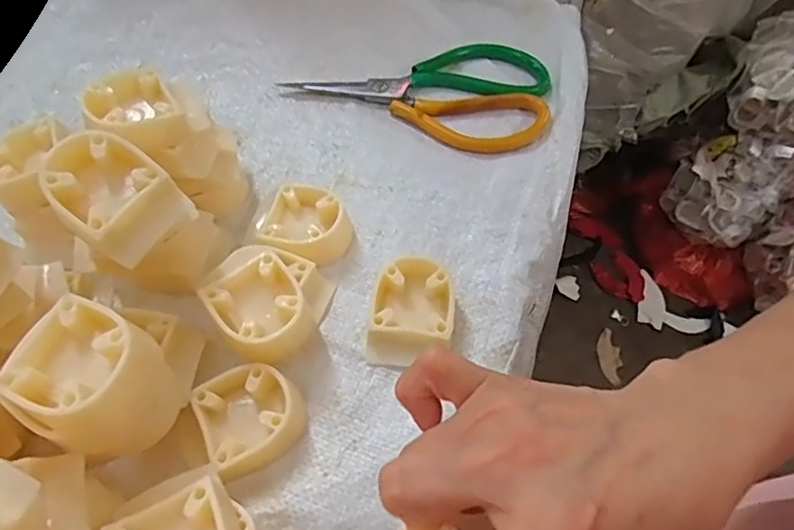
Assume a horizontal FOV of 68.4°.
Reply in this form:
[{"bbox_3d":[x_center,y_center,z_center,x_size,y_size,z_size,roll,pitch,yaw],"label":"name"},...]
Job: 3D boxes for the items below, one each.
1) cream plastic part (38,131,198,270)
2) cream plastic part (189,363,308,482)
[{"bbox_3d":[-0.136,-0.034,0.282,0.059,0.028,0.050,39,69,0],"label":"cream plastic part"},{"bbox_3d":[-0.073,0.076,0.295,0.049,0.020,0.048,-25,60,-14],"label":"cream plastic part"}]

